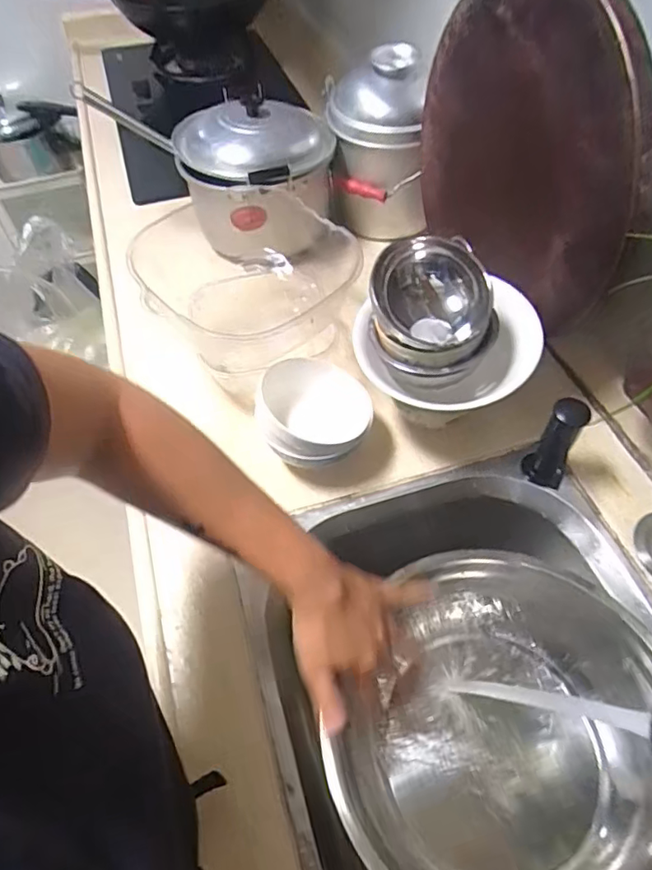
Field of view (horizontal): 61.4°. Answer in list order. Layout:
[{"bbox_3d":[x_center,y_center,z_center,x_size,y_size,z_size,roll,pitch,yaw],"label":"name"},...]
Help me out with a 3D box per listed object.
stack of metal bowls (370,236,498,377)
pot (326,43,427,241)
[{"bbox_3d":[0.112,-0.132,0.573,0.126,0.095,0.126,7,54,6],"label":"stack of metal bowls"},{"bbox_3d":[0.080,-0.462,0.888,0.148,0.227,0.169,-4,54,-2],"label":"pot"}]

